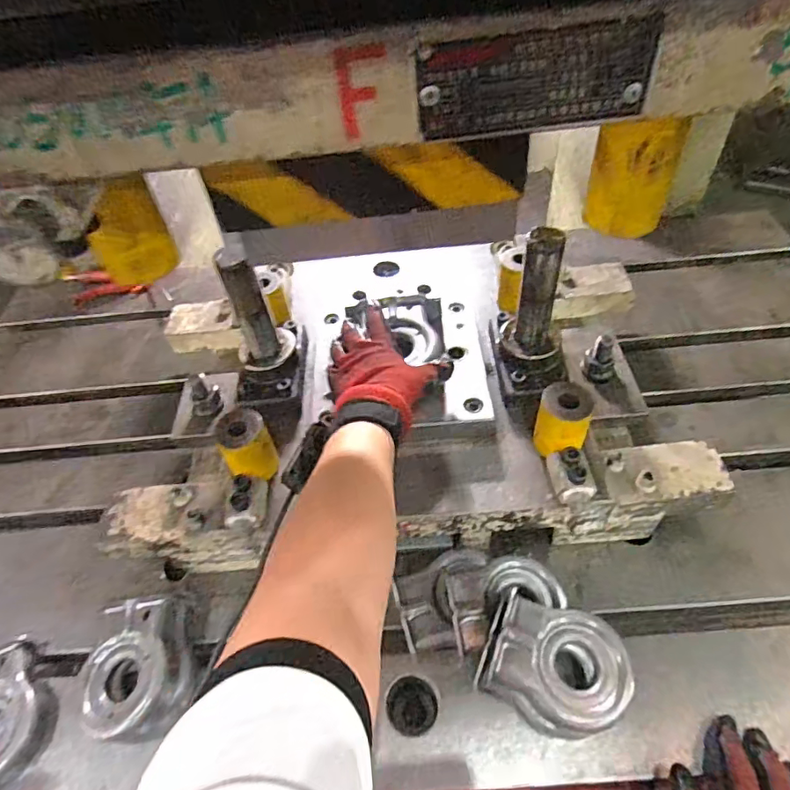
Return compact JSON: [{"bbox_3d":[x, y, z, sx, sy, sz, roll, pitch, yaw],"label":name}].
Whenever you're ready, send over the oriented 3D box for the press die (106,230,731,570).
[{"bbox_3d":[0.004,-0.021,0.609,0.644,0.251,0.389,-6,49,1],"label":"press die"}]

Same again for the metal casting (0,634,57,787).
[{"bbox_3d":[-0.403,0.311,0.527,0.104,0.048,0.131,-25,51,-15],"label":"metal casting"}]

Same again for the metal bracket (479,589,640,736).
[{"bbox_3d":[0.148,0.241,0.480,0.126,0.061,0.102,19,53,21],"label":"metal bracket"}]

